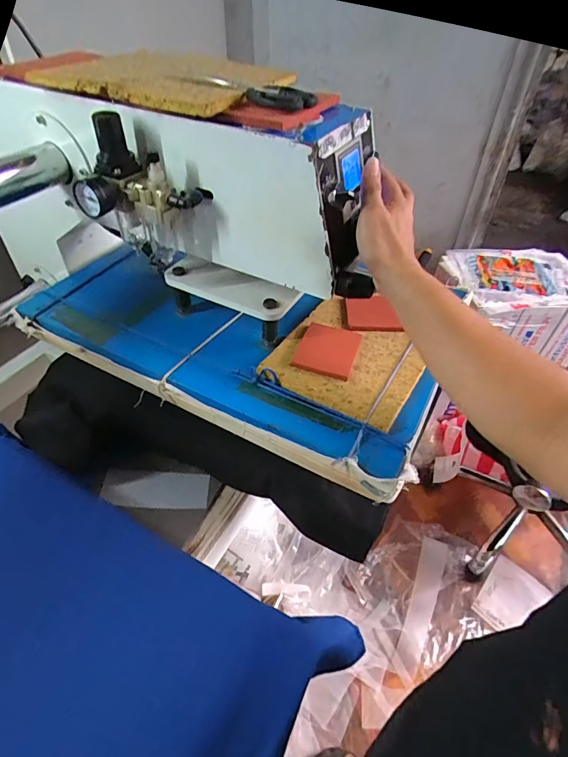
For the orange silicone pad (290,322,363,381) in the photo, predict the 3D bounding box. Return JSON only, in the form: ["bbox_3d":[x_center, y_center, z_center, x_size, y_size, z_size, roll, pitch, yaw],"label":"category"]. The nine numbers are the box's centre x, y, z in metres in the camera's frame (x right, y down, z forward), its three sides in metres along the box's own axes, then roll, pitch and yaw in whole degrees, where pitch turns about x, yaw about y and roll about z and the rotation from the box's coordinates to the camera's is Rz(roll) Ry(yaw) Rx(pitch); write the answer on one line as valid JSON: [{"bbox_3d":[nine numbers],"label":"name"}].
[{"bbox_3d":[0.059,-0.040,0.563,0.074,0.009,0.097,16,47,14],"label":"orange silicone pad"}]

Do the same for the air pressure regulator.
[{"bbox_3d":[-0.157,-0.197,0.476,0.118,0.160,0.081,23,49,20],"label":"air pressure regulator"}]

